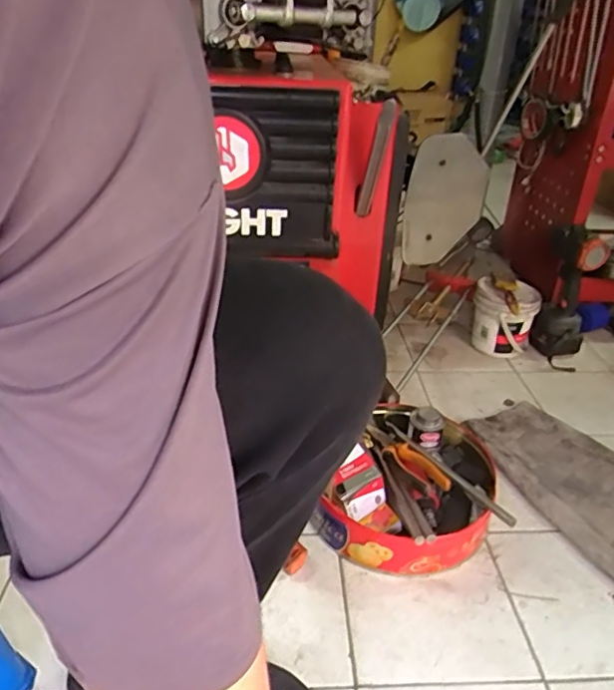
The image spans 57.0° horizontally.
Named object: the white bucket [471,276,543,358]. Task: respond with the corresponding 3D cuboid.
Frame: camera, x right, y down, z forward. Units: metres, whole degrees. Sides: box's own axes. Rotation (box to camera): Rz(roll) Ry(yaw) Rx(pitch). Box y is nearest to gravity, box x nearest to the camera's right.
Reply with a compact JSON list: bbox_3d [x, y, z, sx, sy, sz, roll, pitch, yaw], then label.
[{"bbox_3d":[0.403,-0.052,1.174,0.127,0.140,0.142,14,32,18],"label":"white bucket"}]

